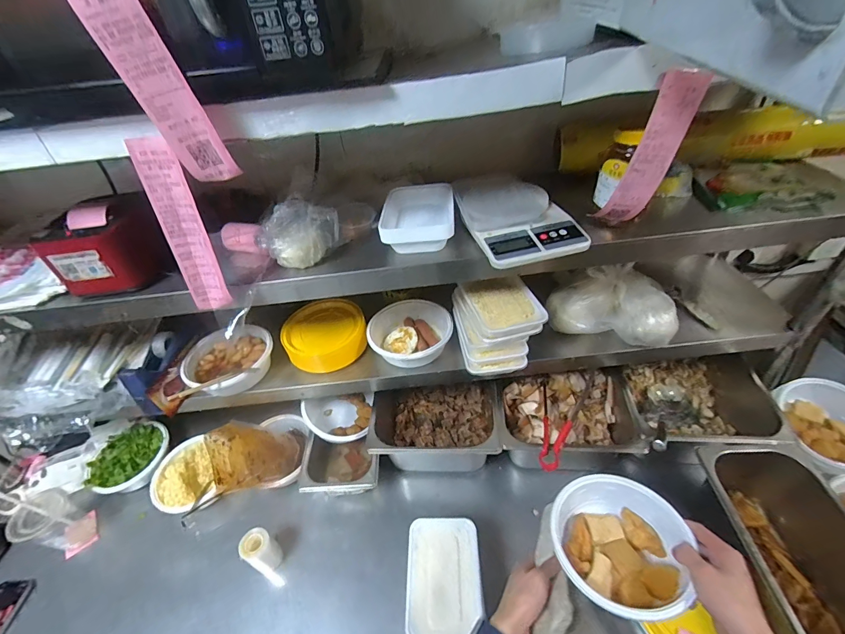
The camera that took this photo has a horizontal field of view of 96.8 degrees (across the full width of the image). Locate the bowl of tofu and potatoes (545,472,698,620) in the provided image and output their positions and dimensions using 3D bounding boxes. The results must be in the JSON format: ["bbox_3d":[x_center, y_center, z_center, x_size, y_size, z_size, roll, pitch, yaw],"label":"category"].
[{"bbox_3d":[0.258,0.308,0.510,0.157,0.067,0.163,-4,42,4],"label":"bowl of tofu and potatoes"}]

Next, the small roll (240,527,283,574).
[{"bbox_3d":[-0.299,0.447,0.712,0.053,0.099,0.053,-4,42,4],"label":"small roll"}]

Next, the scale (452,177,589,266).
[{"bbox_3d":[0.143,-0.174,0.610,0.160,0.045,0.242,-14,42,-7],"label":"scale"}]

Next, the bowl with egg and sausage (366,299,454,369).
[{"bbox_3d":[-0.025,0.030,0.780,0.173,0.055,0.169,-4,42,4],"label":"bowl with egg and sausage"}]

